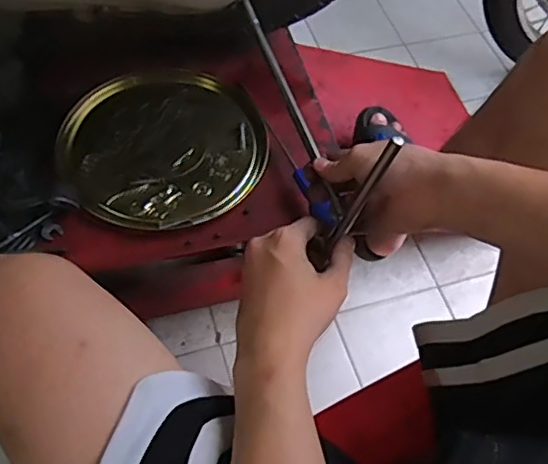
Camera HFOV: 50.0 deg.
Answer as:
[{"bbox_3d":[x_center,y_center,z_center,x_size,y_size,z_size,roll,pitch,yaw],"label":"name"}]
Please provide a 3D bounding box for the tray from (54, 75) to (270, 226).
[{"bbox_3d":[-0.142,-0.110,0.763,0.252,0.018,0.246,2,59,-3],"label":"tray"}]

